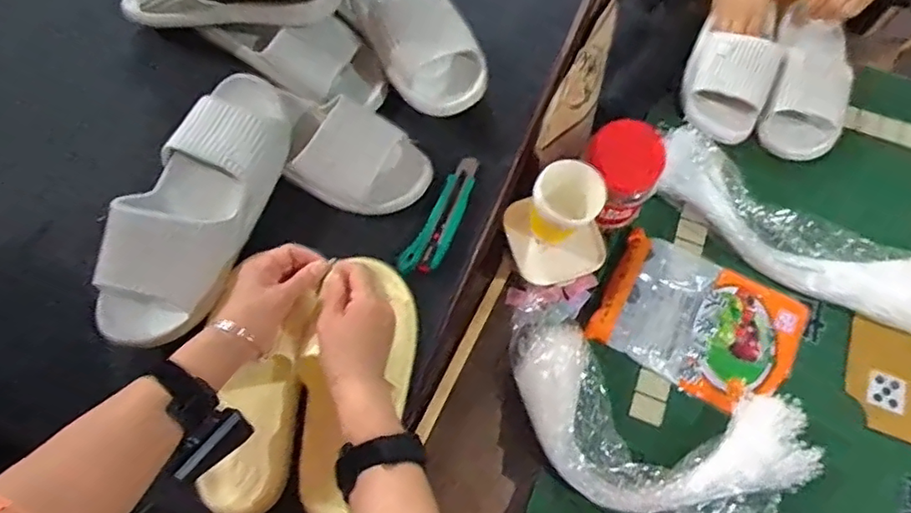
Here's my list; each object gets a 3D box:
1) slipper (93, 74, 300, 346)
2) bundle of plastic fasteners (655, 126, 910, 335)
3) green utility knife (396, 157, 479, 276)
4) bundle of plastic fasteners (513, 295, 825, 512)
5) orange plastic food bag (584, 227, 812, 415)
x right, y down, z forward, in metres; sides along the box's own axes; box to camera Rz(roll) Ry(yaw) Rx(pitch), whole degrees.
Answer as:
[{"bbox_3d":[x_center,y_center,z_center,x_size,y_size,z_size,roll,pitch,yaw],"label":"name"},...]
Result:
[{"bbox_3d":[-0.260,-0.058,0.573,0.102,0.069,0.297,17,71,4],"label":"slipper"},{"bbox_3d":[0.450,-0.028,0.719,0.412,0.072,0.121,30,72,8],"label":"bundle of plastic fasteners"},{"bbox_3d":[-0.011,-0.043,0.633,0.039,0.021,0.156,28,72,7],"label":"green utility knife"},{"bbox_3d":[0.216,0.193,0.639,0.364,0.071,0.196,27,72,7],"label":"bundle of plastic fasteners"},{"bbox_3d":[0.308,0.081,0.706,0.240,0.016,0.171,29,72,7],"label":"orange plastic food bag"}]

